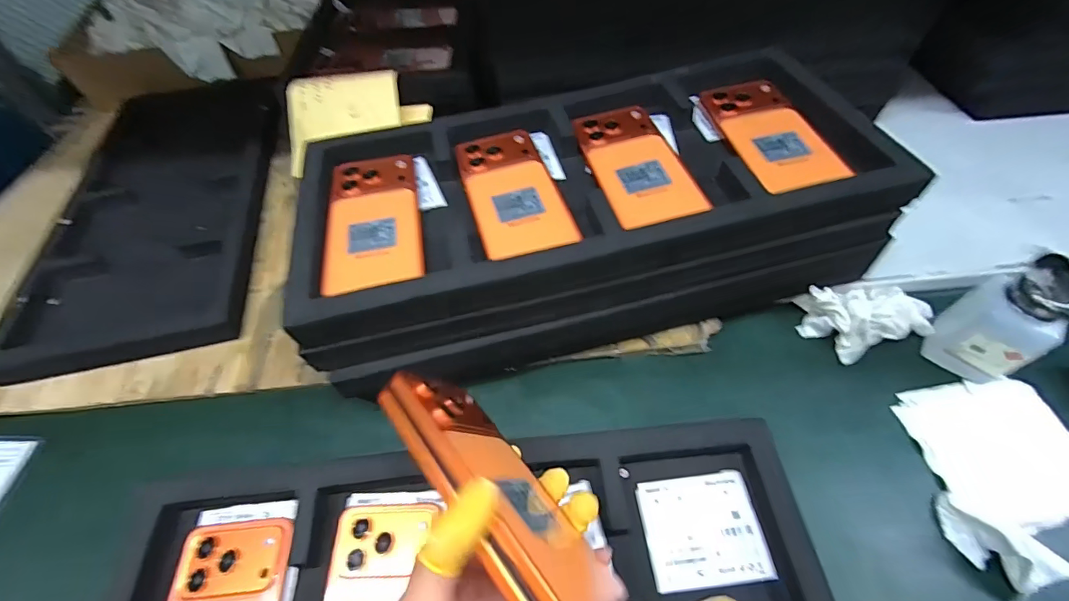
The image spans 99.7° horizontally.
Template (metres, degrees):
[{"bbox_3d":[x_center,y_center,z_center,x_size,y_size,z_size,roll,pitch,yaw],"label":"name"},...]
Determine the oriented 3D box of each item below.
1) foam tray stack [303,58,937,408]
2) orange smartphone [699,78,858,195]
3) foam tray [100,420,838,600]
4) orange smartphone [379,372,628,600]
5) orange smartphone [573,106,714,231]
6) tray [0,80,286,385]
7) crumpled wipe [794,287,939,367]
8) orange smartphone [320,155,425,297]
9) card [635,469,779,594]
[{"bbox_3d":[0.039,-0.081,0.432,0.471,0.133,0.233,-14,54,-6],"label":"foam tray stack"},{"bbox_3d":[0.210,-0.150,0.401,0.078,0.010,0.155,-11,54,-4],"label":"orange smartphone"},{"bbox_3d":[-0.045,0.211,0.305,0.477,0.061,0.217,-7,53,-1],"label":"foam tray"},{"bbox_3d":[-0.018,0.100,0.243,0.019,0.083,0.155,-49,64,8],"label":"orange smartphone"},{"bbox_3d":[0.090,-0.122,0.397,0.079,0.007,0.151,-13,54,-5],"label":"orange smartphone"},{"bbox_3d":[-0.463,-0.129,0.555,0.237,0.040,0.502,-12,54,-5],"label":"tray"},{"bbox_3d":[0.310,0.017,0.420,0.101,0.034,0.073,-6,53,0],"label":"crumpled wipe"},{"bbox_3d":[-0.135,-0.069,0.380,0.076,0.010,0.156,-11,54,-4],"label":"orange smartphone"},{"bbox_3d":[0.125,0.170,0.338,0.085,0.004,0.074,-5,53,-2],"label":"card"}]

